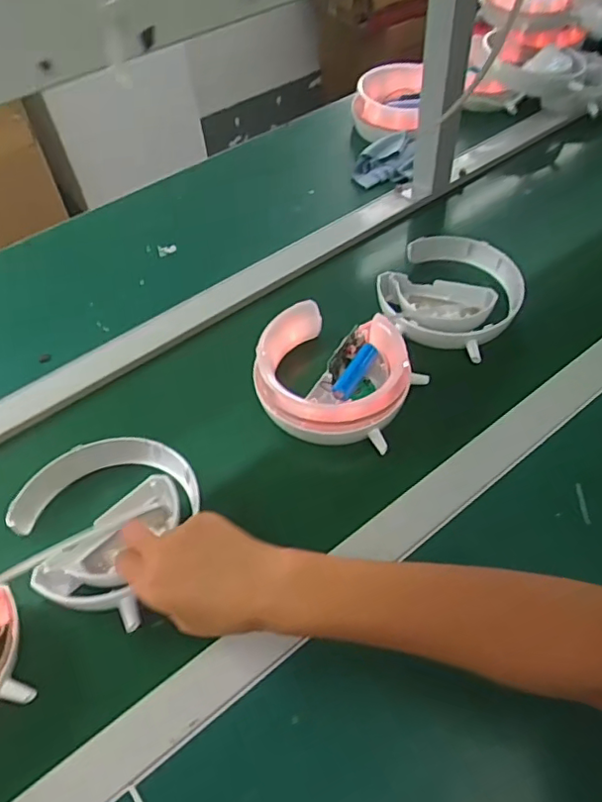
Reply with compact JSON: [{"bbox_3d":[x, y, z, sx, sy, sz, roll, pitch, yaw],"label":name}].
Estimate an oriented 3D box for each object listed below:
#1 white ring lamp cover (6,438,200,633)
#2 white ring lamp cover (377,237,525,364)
[{"bbox_3d":[-0.168,0.098,0.506,0.143,0.032,0.153,15,54,16],"label":"white ring lamp cover"},{"bbox_3d":[0.168,-0.122,0.669,0.146,0.035,0.170,30,59,25],"label":"white ring lamp cover"}]

